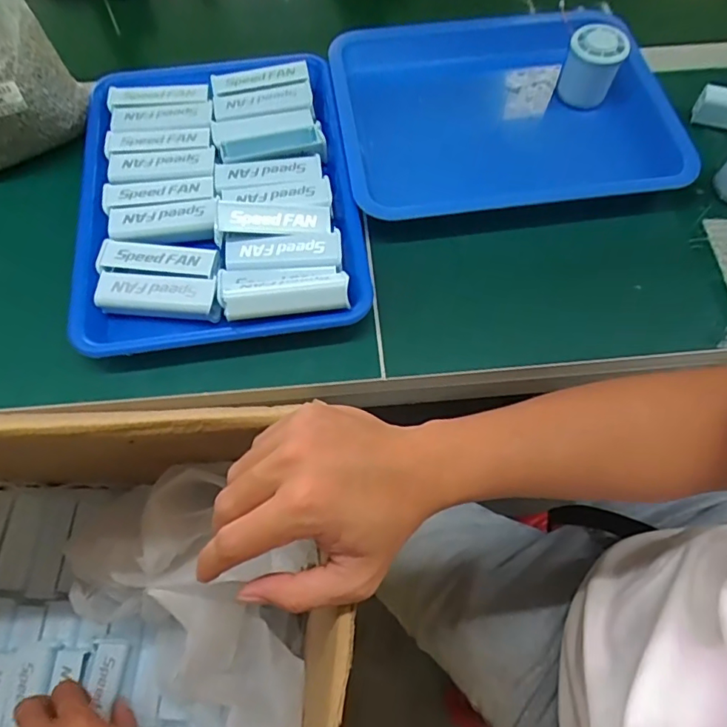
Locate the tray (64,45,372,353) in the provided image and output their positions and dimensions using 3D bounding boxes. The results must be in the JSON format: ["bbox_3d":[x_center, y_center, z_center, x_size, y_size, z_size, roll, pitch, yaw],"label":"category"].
[{"bbox_3d":[-0.135,-0.167,0.496,0.252,0.042,0.327,-7,64,-4],"label":"tray"}]

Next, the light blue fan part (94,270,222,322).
[{"bbox_3d":[-0.174,-0.058,0.448,0.103,0.022,0.032,6,64,3],"label":"light blue fan part"}]

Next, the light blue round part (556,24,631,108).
[{"bbox_3d":[0.241,-0.312,0.553,0.057,0.068,0.056,0,64,0],"label":"light blue round part"}]

